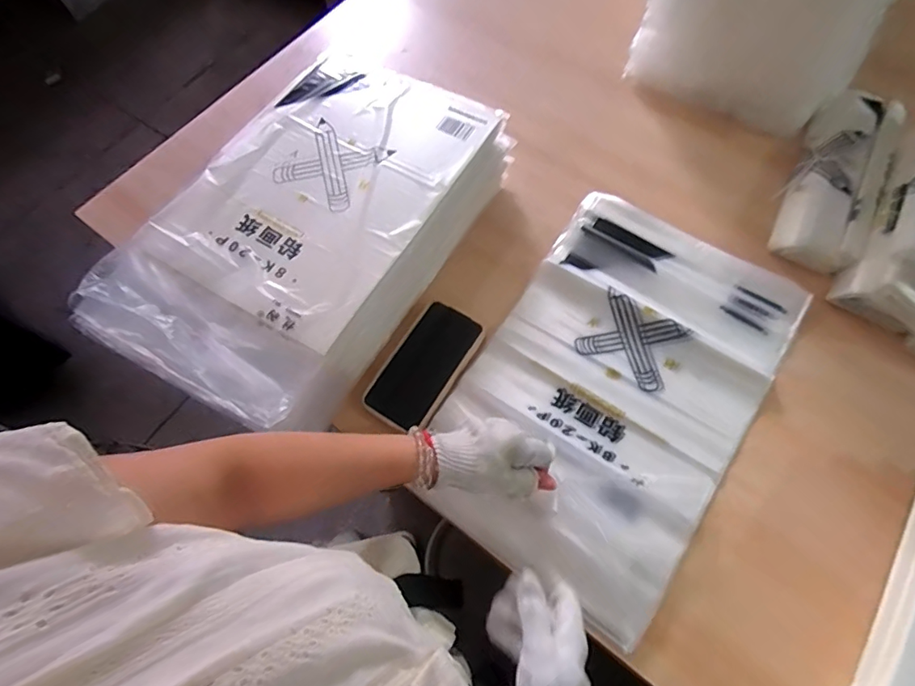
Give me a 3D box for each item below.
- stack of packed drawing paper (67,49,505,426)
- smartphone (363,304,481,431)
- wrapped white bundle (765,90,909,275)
[{"bbox_3d":[-0.172,-0.143,0.625,0.295,0.116,0.477,26,70,13],"label":"stack of packed drawing paper"},{"bbox_3d":[-0.041,0.028,0.622,0.086,0.014,0.160,27,75,17],"label":"smartphone"},{"bbox_3d":[0.516,-0.221,0.688,0.104,0.049,0.281,26,70,14],"label":"wrapped white bundle"}]

